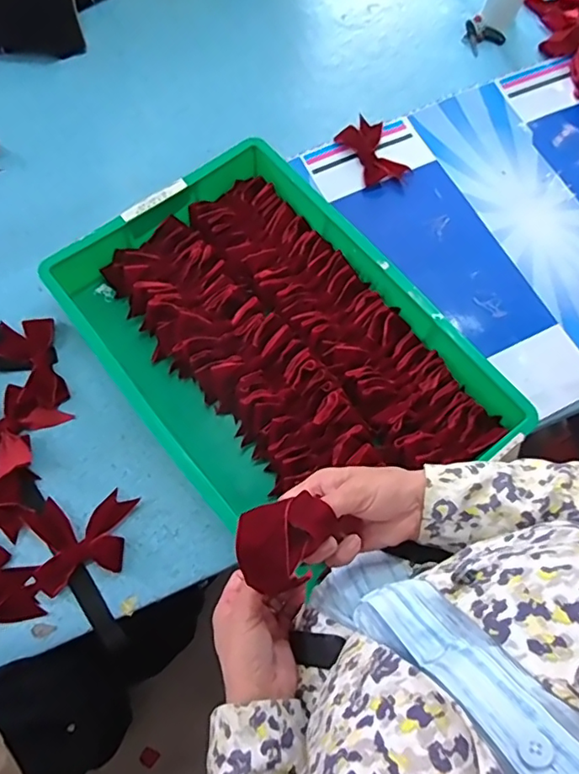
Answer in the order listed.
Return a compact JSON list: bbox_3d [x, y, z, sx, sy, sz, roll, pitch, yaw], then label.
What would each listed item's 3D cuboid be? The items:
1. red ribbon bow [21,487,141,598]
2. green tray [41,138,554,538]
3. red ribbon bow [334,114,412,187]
[{"bbox_3d":[-0.245,0.181,0.646,0.123,0.014,0.102,-13,70,-7],"label":"red ribbon bow"},{"bbox_3d":[-0.019,-0.048,0.704,0.363,0.085,0.532,-37,75,-15],"label":"green tray"},{"bbox_3d":[0.133,-0.386,0.875,0.083,0.019,0.125,-25,72,-11],"label":"red ribbon bow"}]

